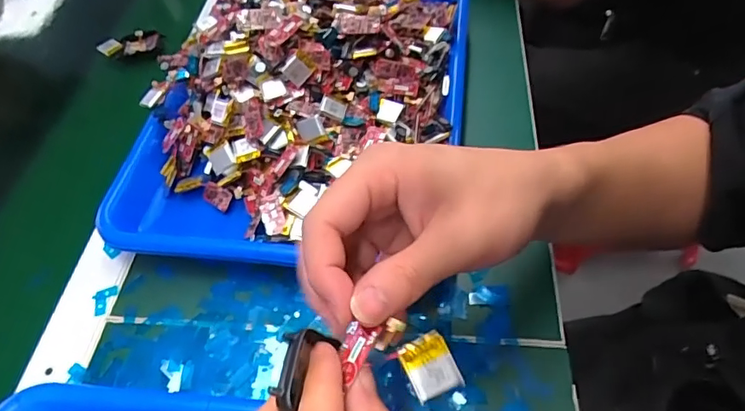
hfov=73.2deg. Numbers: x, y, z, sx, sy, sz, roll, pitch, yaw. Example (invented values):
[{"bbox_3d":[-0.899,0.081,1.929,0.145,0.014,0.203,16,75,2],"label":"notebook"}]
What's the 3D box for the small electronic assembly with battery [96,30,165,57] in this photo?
[{"bbox_3d":[-0.252,-0.170,0.523,0.062,0.014,0.036,-12,54,-3],"label":"small electronic assembly with battery"}]

